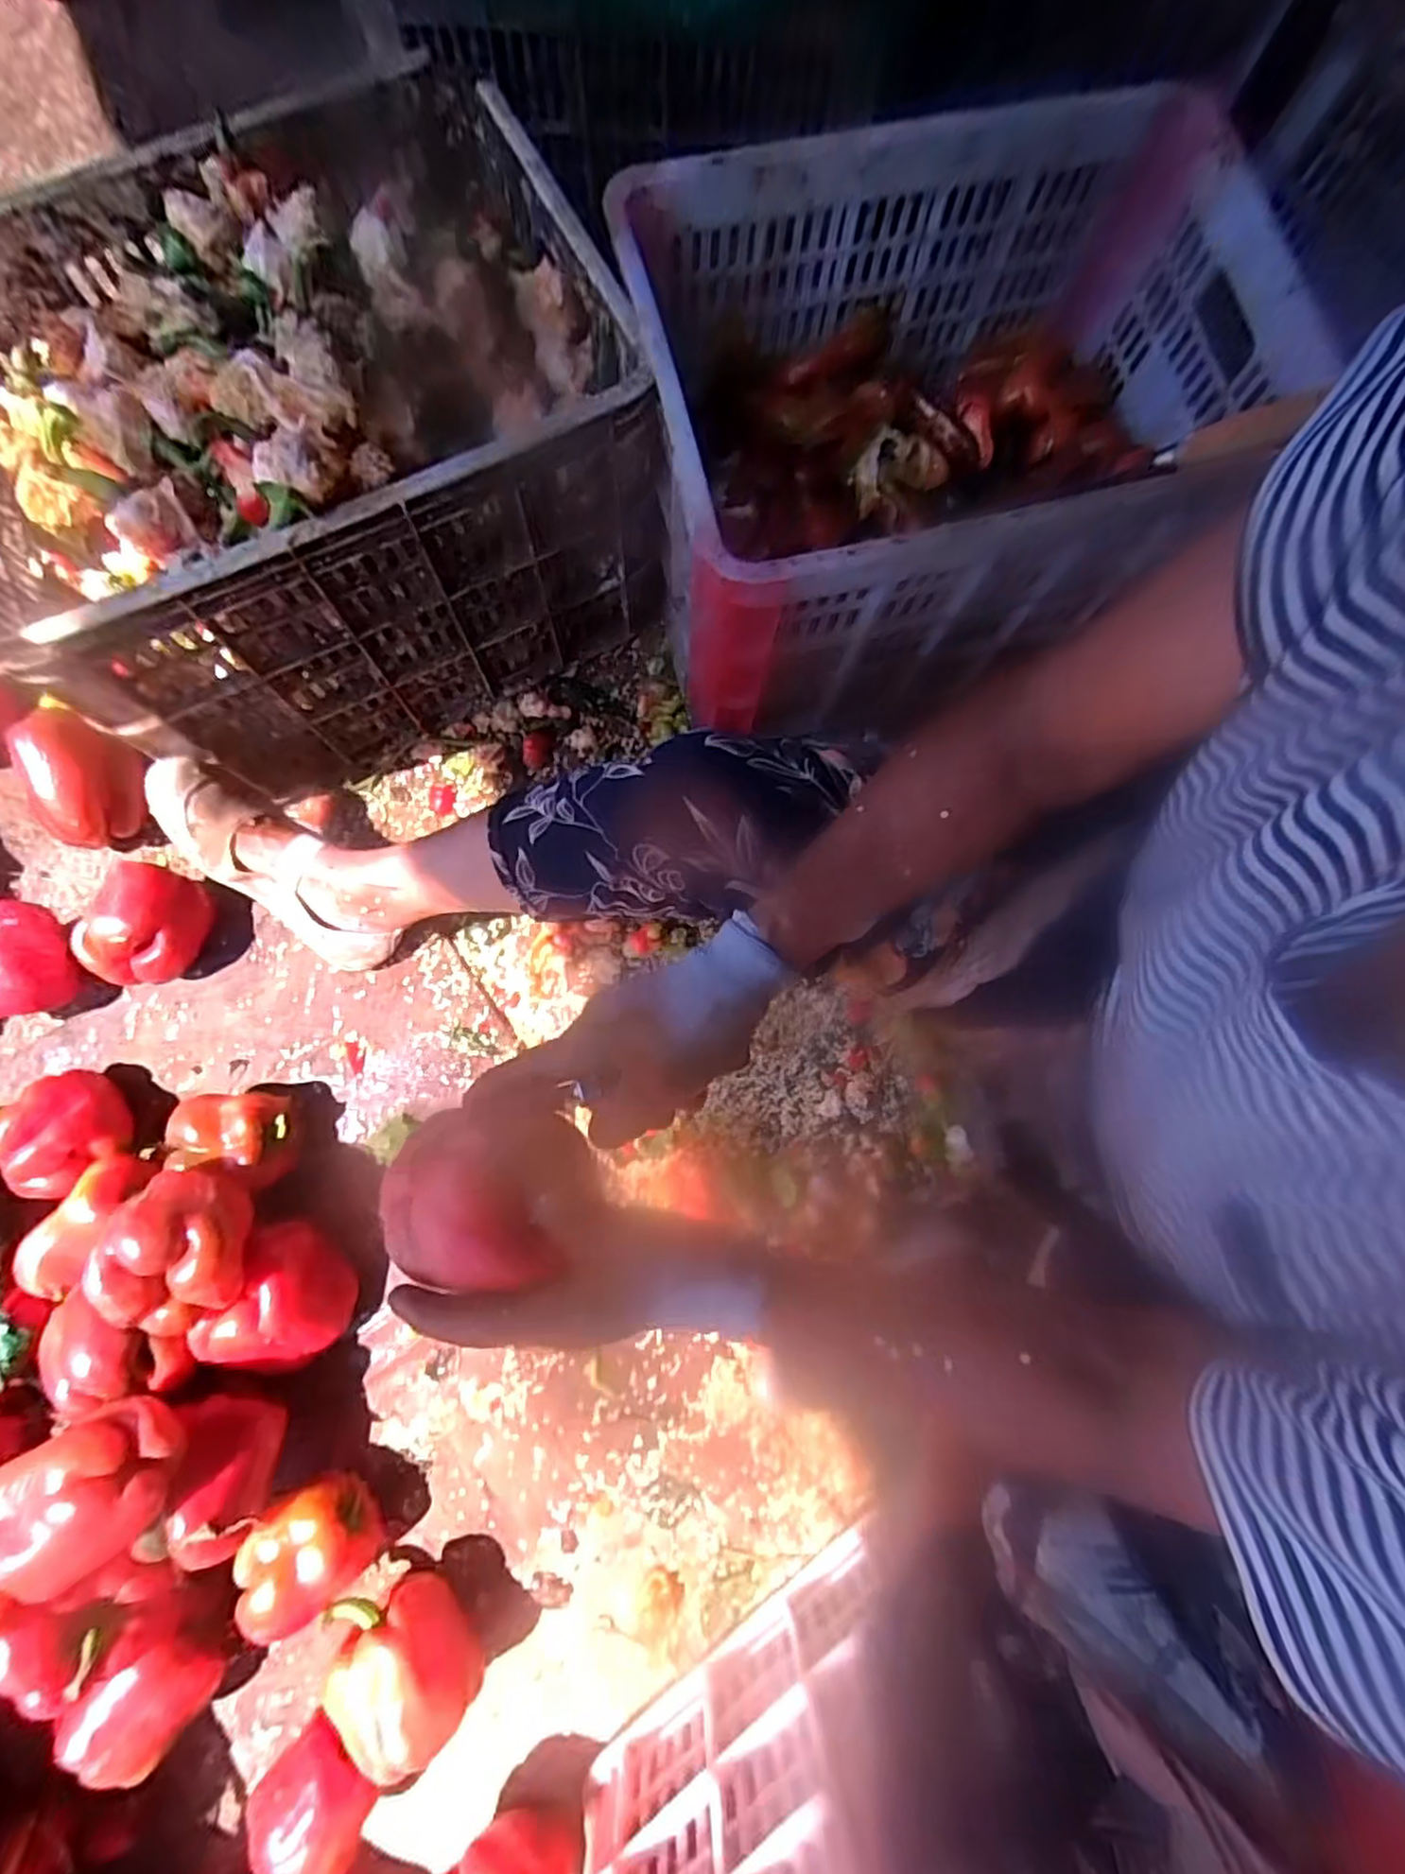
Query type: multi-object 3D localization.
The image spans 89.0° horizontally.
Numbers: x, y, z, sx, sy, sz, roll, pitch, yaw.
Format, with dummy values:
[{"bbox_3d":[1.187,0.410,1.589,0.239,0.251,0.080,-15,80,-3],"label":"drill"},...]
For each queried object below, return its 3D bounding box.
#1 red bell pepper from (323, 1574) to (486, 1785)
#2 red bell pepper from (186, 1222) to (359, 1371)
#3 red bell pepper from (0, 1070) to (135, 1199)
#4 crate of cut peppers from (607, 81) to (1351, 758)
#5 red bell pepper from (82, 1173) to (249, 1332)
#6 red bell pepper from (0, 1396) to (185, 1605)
[{"bbox_3d":[-0.234,0.573,0.565,0.118,0.102,0.089,2,79,-3],"label":"red bell pepper"},{"bbox_3d":[-0.350,0.307,0.609,0.091,0.091,0.103,23,79,2],"label":"red bell pepper"},{"bbox_3d":[-0.565,0.174,0.634,0.082,0.075,0.086,1,79,-3],"label":"red bell pepper"},{"bbox_3d":[0.212,-0.444,0.661,0.514,0.287,0.362,-15,80,-5],"label":"crate of cut peppers"},{"bbox_3d":[-0.408,0.241,0.553,0.082,0.077,0.115,-29,82,-8],"label":"red bell pepper"},{"bbox_3d":[-0.425,0.383,0.496,0.104,0.070,0.090,-34,83,-8],"label":"red bell pepper"}]

